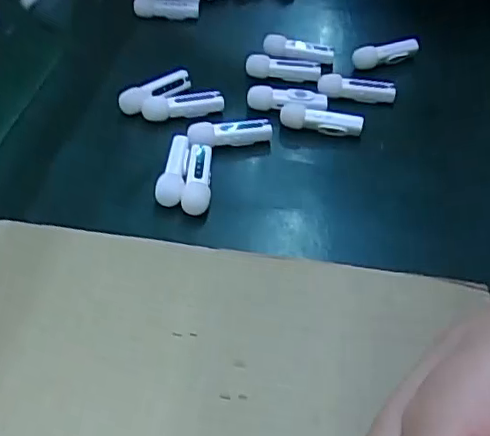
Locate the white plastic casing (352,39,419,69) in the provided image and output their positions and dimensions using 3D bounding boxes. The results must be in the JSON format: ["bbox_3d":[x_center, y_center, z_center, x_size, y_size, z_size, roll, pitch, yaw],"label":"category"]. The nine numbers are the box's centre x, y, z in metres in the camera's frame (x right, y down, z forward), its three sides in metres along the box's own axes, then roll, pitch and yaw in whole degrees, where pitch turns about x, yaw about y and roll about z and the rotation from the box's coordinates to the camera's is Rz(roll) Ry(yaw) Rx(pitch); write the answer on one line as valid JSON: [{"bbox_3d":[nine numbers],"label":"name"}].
[{"bbox_3d":[0.131,-0.153,0.556,0.064,0.026,0.015,-19,47,-16],"label":"white plastic casing"}]

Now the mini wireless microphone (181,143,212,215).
[{"bbox_3d":[-0.033,-0.031,0.427,0.019,0.016,0.065,-1,45,2],"label":"mini wireless microphone"}]

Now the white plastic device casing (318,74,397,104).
[{"bbox_3d":[0.096,-0.111,0.516,0.064,0.017,0.019,3,45,5],"label":"white plastic device casing"}]

